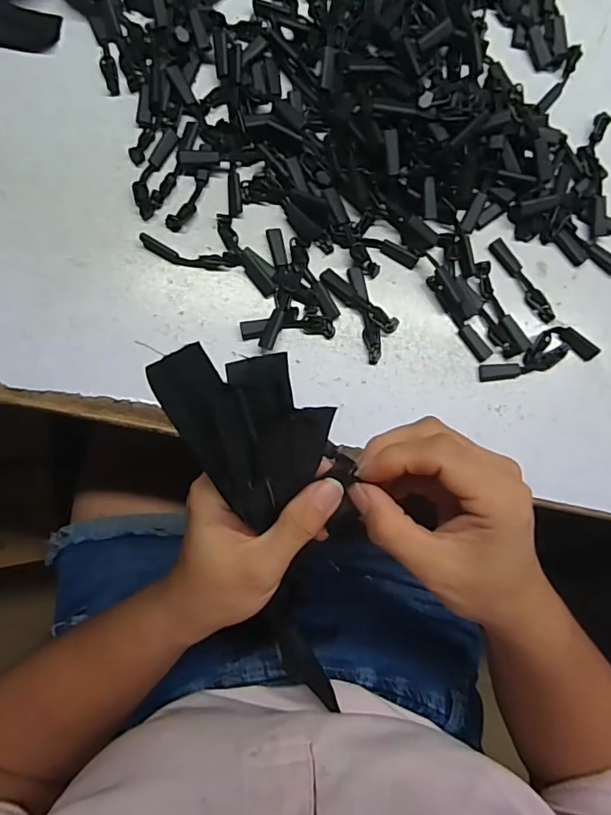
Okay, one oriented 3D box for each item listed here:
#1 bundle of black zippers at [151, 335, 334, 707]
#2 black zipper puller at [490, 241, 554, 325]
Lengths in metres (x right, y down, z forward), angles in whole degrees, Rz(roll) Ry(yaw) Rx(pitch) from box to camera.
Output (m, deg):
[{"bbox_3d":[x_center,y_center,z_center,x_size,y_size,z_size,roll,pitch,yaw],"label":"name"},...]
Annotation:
[{"bbox_3d":[-0.012,0.069,0.247,0.063,0.026,0.215,-13,121,-4],"label":"bundle of black zippers"},{"bbox_3d":[0.133,-0.077,0.305,0.011,0.004,0.058,-35,88,-6],"label":"black zipper puller"}]

